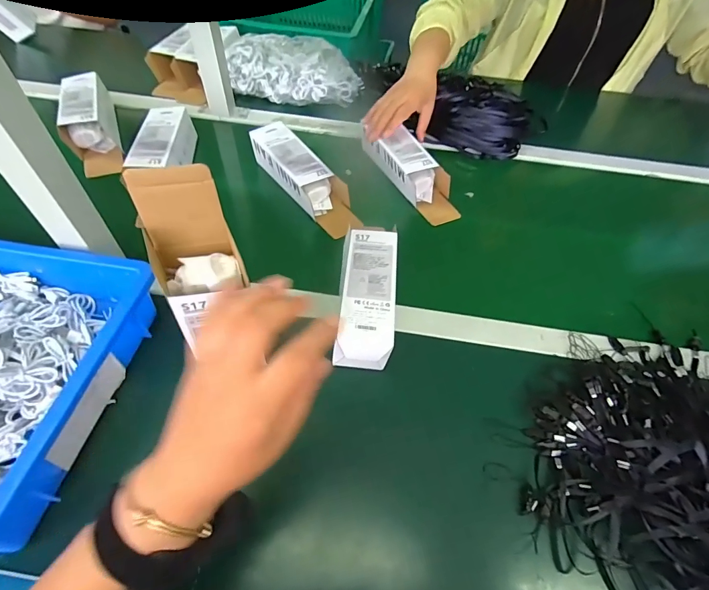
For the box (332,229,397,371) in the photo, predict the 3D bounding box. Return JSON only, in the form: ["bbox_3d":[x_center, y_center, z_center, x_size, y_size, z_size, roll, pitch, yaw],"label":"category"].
[{"bbox_3d":[0.016,-0.003,0.472,0.067,0.050,0.187,4,53,0],"label":"box"}]

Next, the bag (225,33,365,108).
[{"bbox_3d":[-0.130,-0.480,0.824,0.274,0.082,0.165,14,54,7],"label":"bag"}]

